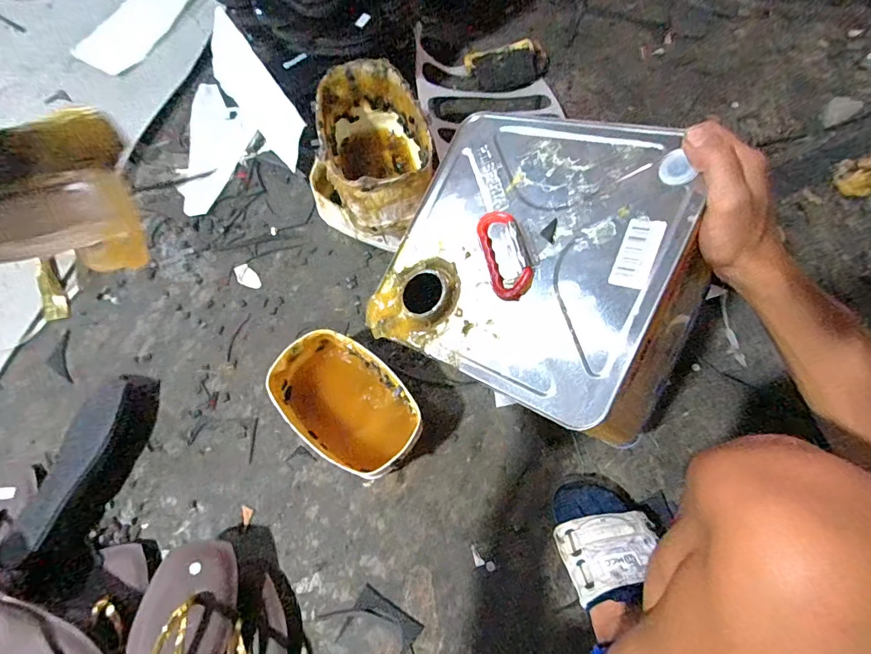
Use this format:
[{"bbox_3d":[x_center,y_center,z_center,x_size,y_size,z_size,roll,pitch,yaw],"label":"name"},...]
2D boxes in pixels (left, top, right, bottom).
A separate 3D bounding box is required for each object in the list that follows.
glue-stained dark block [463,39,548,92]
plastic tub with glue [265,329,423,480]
[{"bbox_3d":[0.137,-0.480,0.810,0.157,0.026,0.076,-15,95,-6],"label":"glue-stained dark block"},{"bbox_3d":[-0.118,0.096,0.572,0.176,0.087,0.120,41,74,12],"label":"plastic tub with glue"}]

